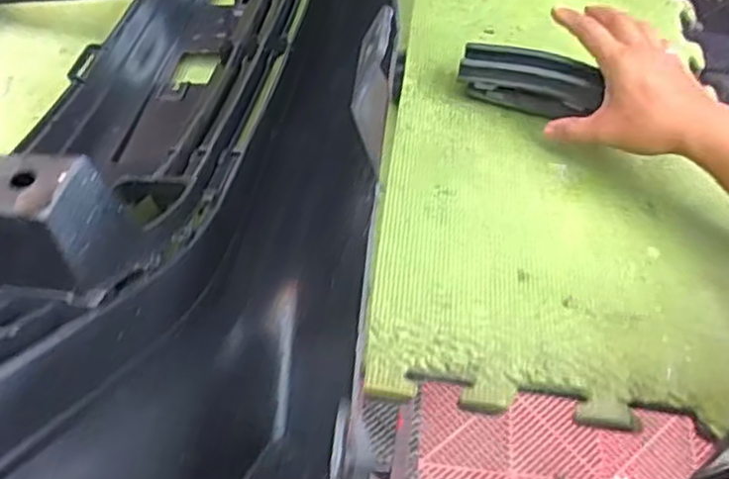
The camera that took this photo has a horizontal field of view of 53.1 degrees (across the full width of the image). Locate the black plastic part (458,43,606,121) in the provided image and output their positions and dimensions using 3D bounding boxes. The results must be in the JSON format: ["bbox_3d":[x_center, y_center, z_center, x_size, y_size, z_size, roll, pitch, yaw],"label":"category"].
[{"bbox_3d":[0.159,-0.154,0.708,0.129,0.044,0.040,14,53,12],"label":"black plastic part"}]

